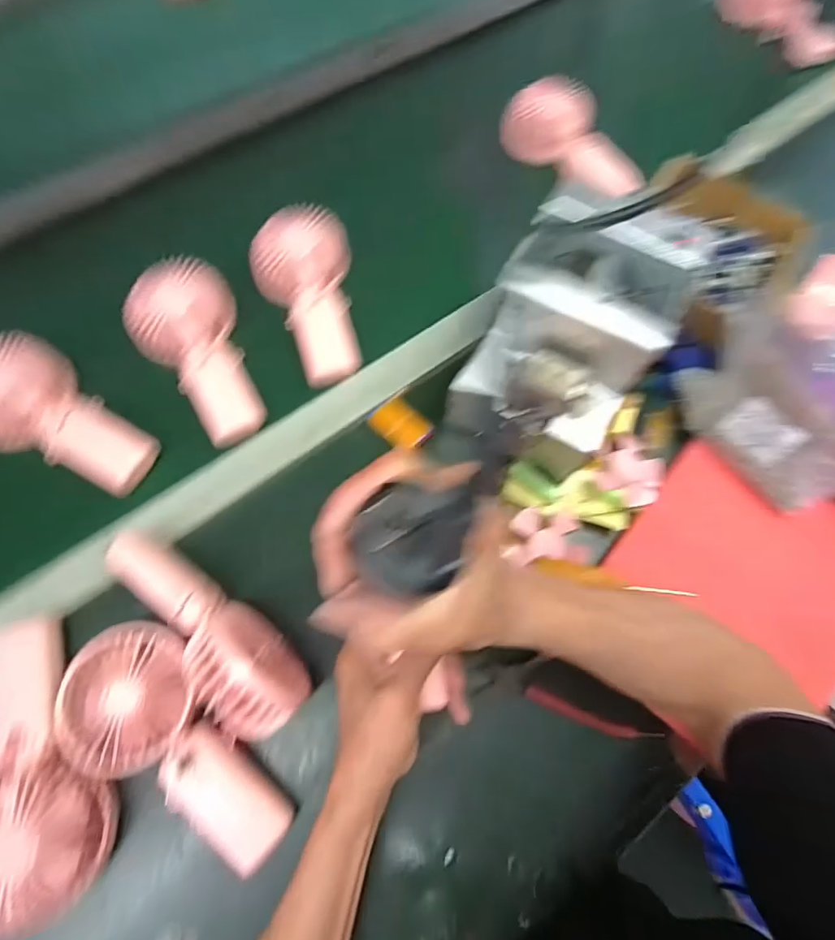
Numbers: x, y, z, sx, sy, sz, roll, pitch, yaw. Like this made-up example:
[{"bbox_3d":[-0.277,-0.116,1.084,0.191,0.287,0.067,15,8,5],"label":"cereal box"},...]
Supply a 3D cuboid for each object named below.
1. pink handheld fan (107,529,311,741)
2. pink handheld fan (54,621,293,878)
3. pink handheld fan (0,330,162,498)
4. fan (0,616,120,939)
[{"bbox_3d":[-0.153,0.111,0.362,0.186,0.080,0.058,43,75,13],"label":"pink handheld fan"},{"bbox_3d":[-0.177,0.204,0.352,0.093,0.046,0.185,-33,74,-12],"label":"pink handheld fan"},{"bbox_3d":[-0.320,-0.046,0.438,0.179,0.044,0.096,33,72,-6],"label":"pink handheld fan"},{"bbox_3d":[-0.262,0.201,0.344,0.084,0.040,0.186,-9,71,-5],"label":"fan"}]

